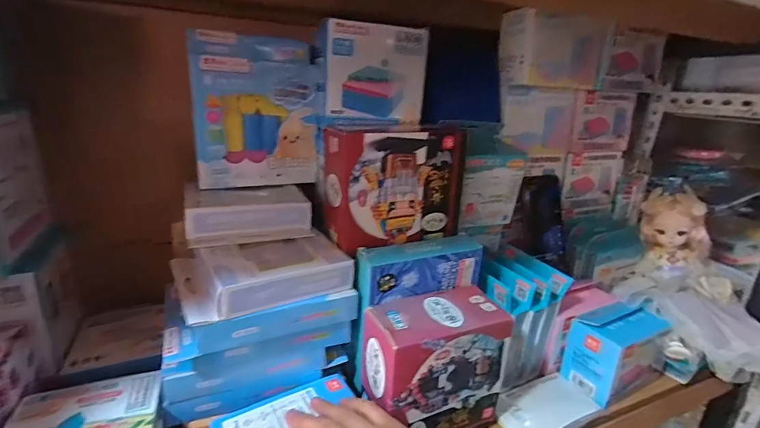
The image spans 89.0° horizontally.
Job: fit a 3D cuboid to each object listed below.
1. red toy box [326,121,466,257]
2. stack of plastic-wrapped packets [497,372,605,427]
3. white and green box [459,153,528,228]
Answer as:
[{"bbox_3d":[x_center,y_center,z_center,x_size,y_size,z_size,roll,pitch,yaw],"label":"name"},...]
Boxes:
[{"bbox_3d":[0.016,-0.038,0.451,0.159,0.132,0.056,-4,19,-22],"label":"red toy box"},{"bbox_3d":[0.202,0.240,0.480,0.132,0.011,0.076,-7,20,-30],"label":"stack of plastic-wrapped packets"},{"bbox_3d":[0.149,-0.029,0.520,0.087,0.103,0.013,-7,29,-13],"label":"white and green box"}]

